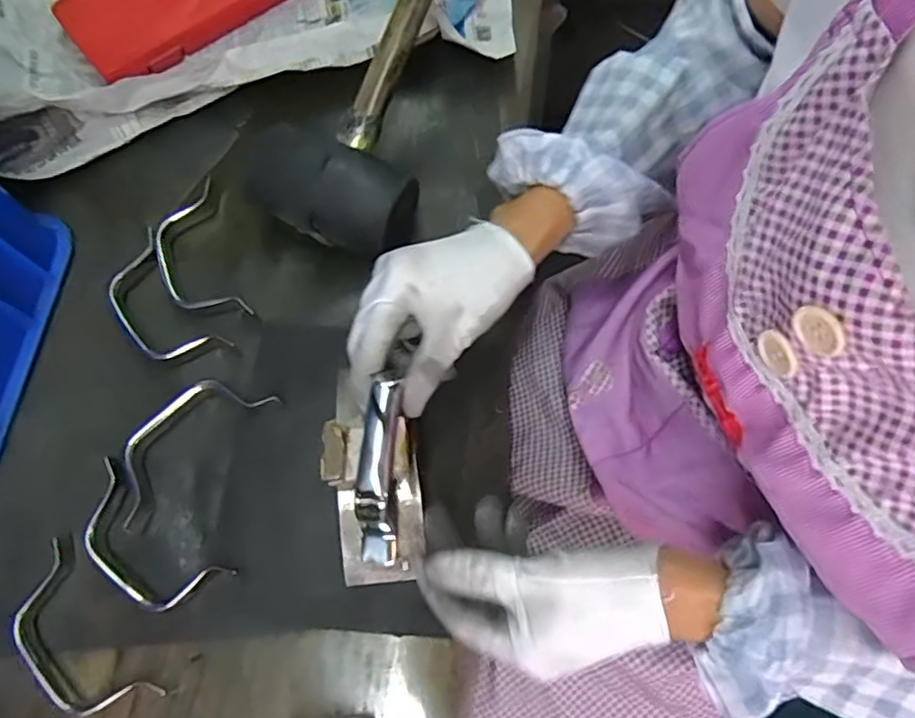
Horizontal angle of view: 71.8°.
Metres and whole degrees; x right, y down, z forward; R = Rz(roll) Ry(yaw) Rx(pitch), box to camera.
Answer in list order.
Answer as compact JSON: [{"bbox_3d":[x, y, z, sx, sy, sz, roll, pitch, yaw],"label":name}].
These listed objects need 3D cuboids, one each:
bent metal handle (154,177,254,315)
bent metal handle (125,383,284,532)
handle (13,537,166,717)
[{"bbox_3d":[-0.201,-0.081,0.486,0.053,0.017,0.120,-21,73,-6],"label":"bent metal handle"},{"bbox_3d":[-0.190,0.053,0.440,0.054,0.025,0.124,43,77,13],"label":"bent metal handle"},{"bbox_3d":[-0.242,0.180,0.400,0.053,0.021,0.121,-40,76,-12],"label":"handle"}]

